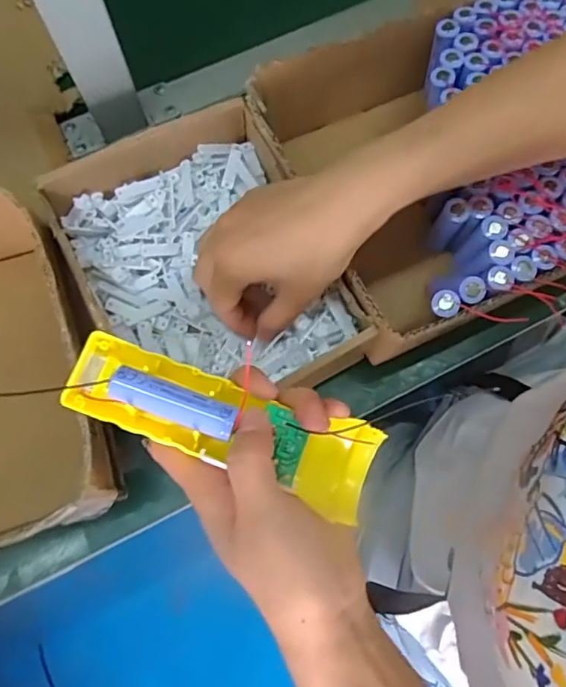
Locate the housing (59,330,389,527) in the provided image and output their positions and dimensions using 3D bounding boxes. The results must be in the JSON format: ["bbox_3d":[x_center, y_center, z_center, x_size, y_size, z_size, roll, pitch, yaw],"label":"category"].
[{"bbox_3d":[-0.031,0.041,0.278,0.162,0.027,0.044,21,76,-1],"label":"housing"}]

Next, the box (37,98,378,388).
[{"bbox_3d":[-0.060,-0.058,0.387,0.166,0.062,0.201,-24,76,-6],"label":"box"}]

